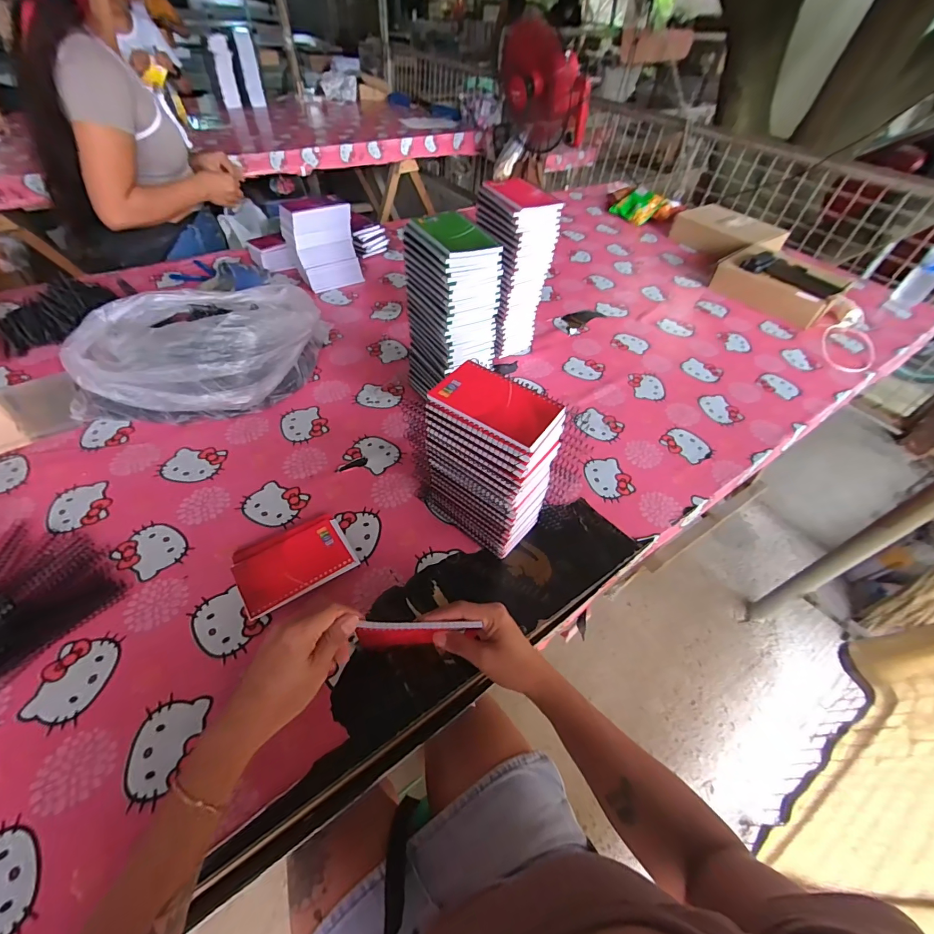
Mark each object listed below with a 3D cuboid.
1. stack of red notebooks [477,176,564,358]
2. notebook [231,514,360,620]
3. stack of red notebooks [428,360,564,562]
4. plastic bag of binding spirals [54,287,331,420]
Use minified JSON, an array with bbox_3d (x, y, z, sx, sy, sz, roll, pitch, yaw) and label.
[{"bbox_3d":[0.081,-0.368,0.808,0.118,0.297,0.122,-18,53,-18],"label":"stack of red notebooks"},{"bbox_3d":[-0.223,0.120,0.532,0.136,0.021,0.104,-25,55,-23],"label":"notebook"},{"bbox_3d":[0.029,0.002,0.526,0.145,0.230,0.092,32,54,22],"label":"stack of red notebooks"},{"bbox_3d":[-0.458,-0.226,0.718,0.357,0.153,0.280,-1,49,-5],"label":"plastic bag of binding spirals"}]

